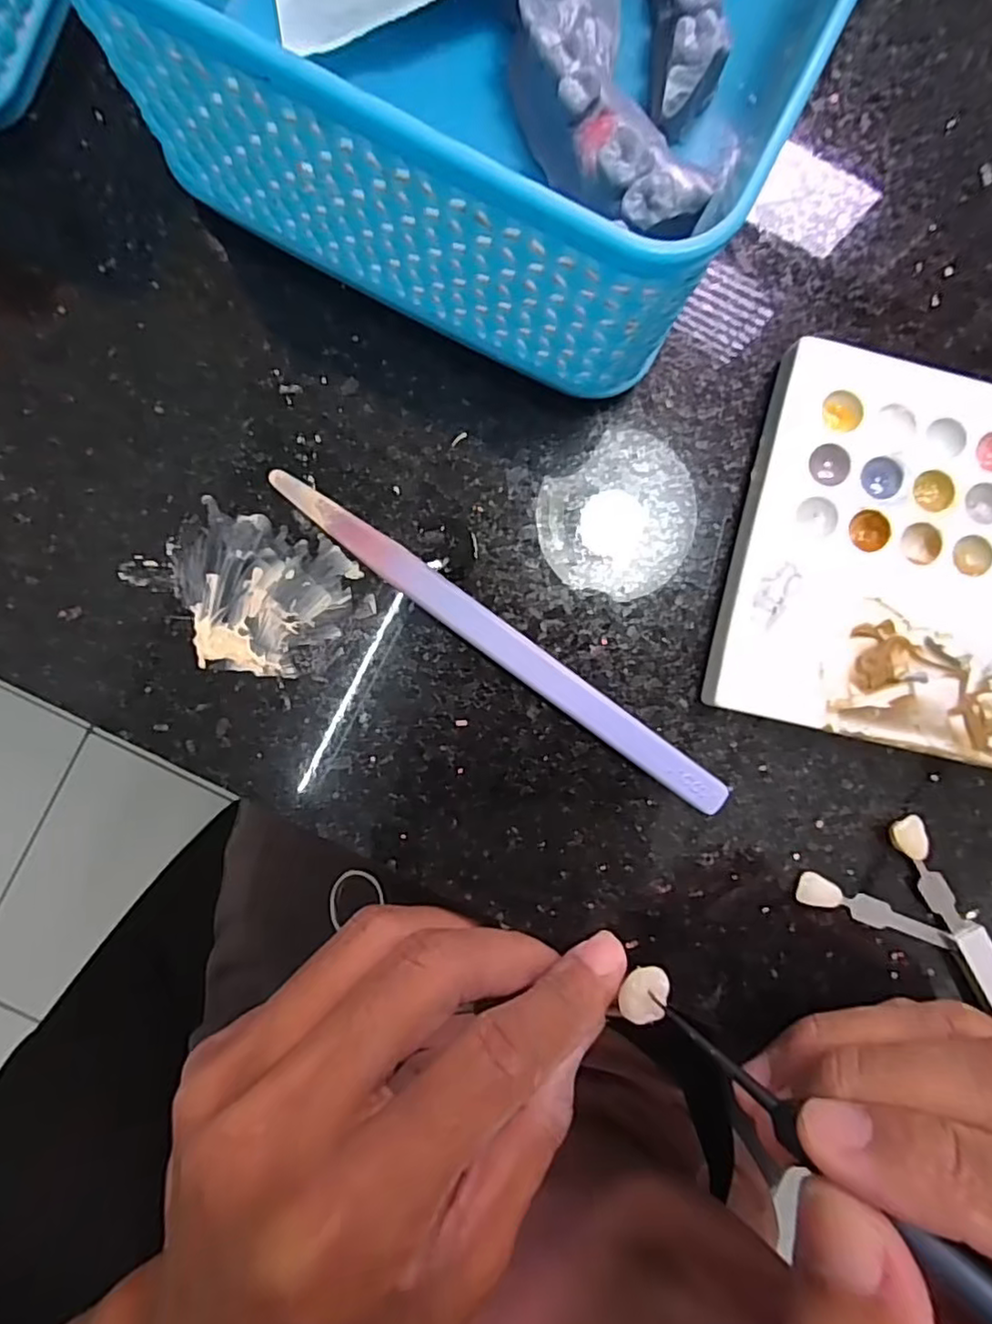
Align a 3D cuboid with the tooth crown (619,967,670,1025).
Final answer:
[{"bbox_3d":[0.034,0.076,0.145,0.010,0.006,0.011,0,91,-2],"label":"tooth crown"}]

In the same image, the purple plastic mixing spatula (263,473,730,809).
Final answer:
[{"bbox_3d":[0.002,-0.005,0.163,0.139,0.005,0.009,36,90,-2],"label":"purple plastic mixing spatula"}]

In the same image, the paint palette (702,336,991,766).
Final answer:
[{"bbox_3d":[0.138,-0.019,0.164,0.157,0.013,0.092,12,91,-2],"label":"paint palette"}]

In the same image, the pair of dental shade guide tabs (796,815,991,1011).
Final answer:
[{"bbox_3d":[0.110,0.076,0.168,0.035,0.007,0.063,-32,92,-2],"label":"pair of dental shade guide tabs"}]

